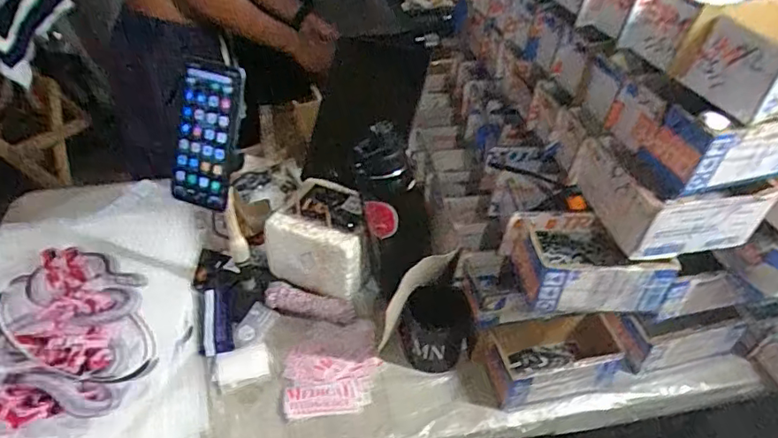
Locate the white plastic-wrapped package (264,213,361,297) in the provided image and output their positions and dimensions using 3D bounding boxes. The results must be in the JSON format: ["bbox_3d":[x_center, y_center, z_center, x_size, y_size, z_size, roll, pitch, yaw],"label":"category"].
[{"bbox_3d":[-0.112,0.062,0.804,0.150,0.118,0.038,17,43,16],"label":"white plastic-wrapped package"}]

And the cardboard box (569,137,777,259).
[{"bbox_3d":[0.316,-0.029,0.614,0.164,0.076,0.127,-6,41,-10],"label":"cardboard box"}]

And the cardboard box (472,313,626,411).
[{"bbox_3d":[0.217,0.183,0.711,0.185,0.080,0.082,-8,42,-12],"label":"cardboard box"}]

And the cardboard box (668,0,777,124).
[{"bbox_3d":[0.368,-0.156,0.509,0.163,0.072,0.100,-11,43,-16],"label":"cardboard box"}]

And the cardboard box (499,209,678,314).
[{"bbox_3d":[0.226,0.049,0.625,0.163,0.064,0.103,0,41,-3],"label":"cardboard box"}]

